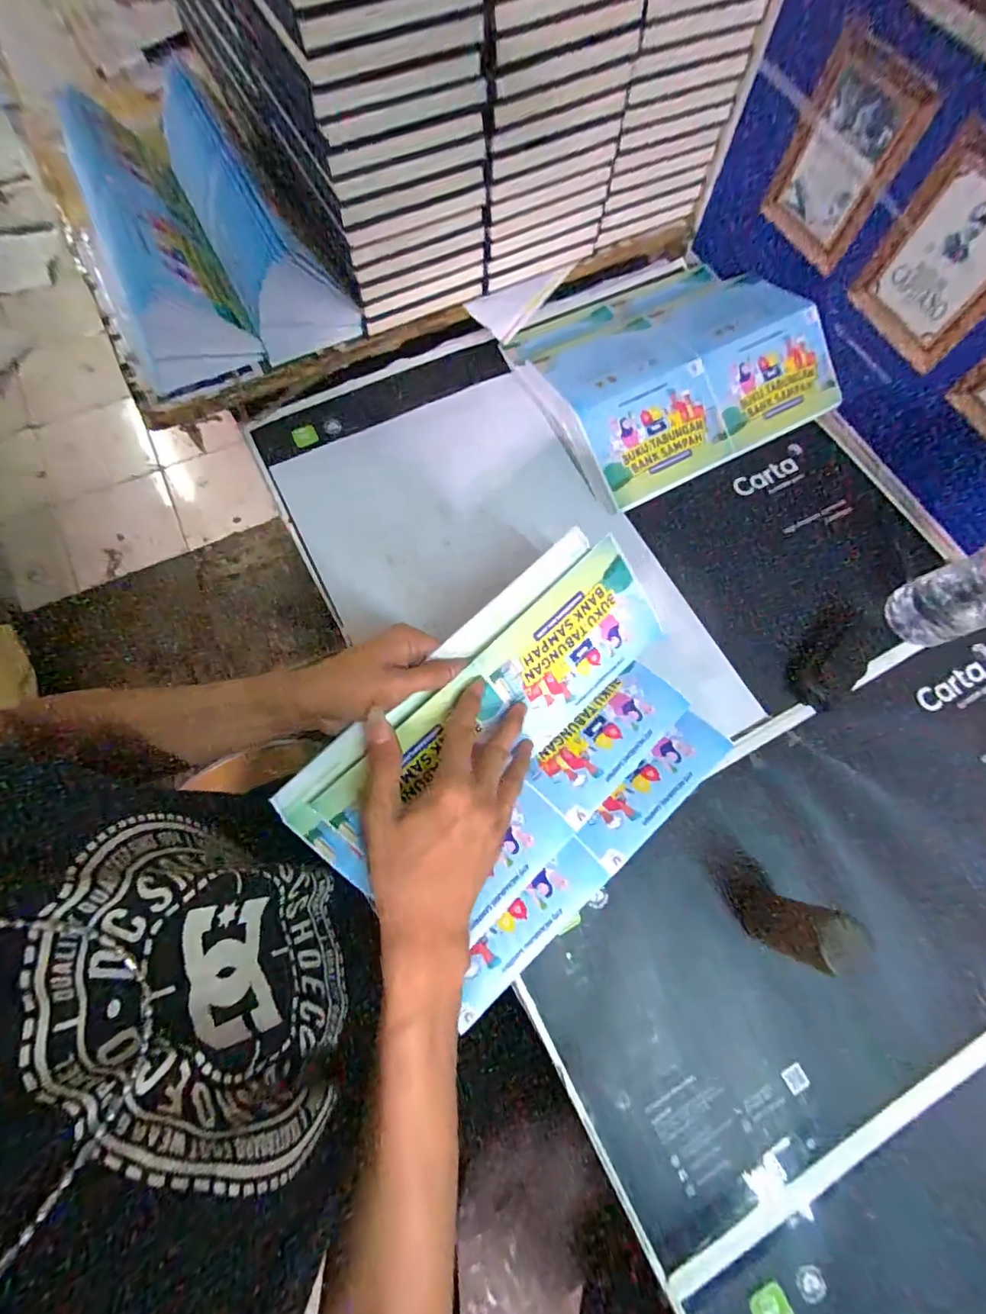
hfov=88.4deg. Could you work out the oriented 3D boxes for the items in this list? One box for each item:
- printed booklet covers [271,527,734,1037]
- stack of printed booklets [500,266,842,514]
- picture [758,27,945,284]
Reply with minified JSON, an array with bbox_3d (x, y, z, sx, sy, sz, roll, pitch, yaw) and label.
[{"bbox_3d":[0.029,0.072,0.407,0.325,0.045,0.237,-40,99,-16],"label":"printed booklet covers"},{"bbox_3d":[0.200,-0.347,0.590,0.329,0.060,0.279,-29,74,-11],"label":"stack of printed booklets"},{"bbox_3d":[0.344,-0.499,0.511,0.018,0.144,0.127,-19,73,-7],"label":"picture"}]

